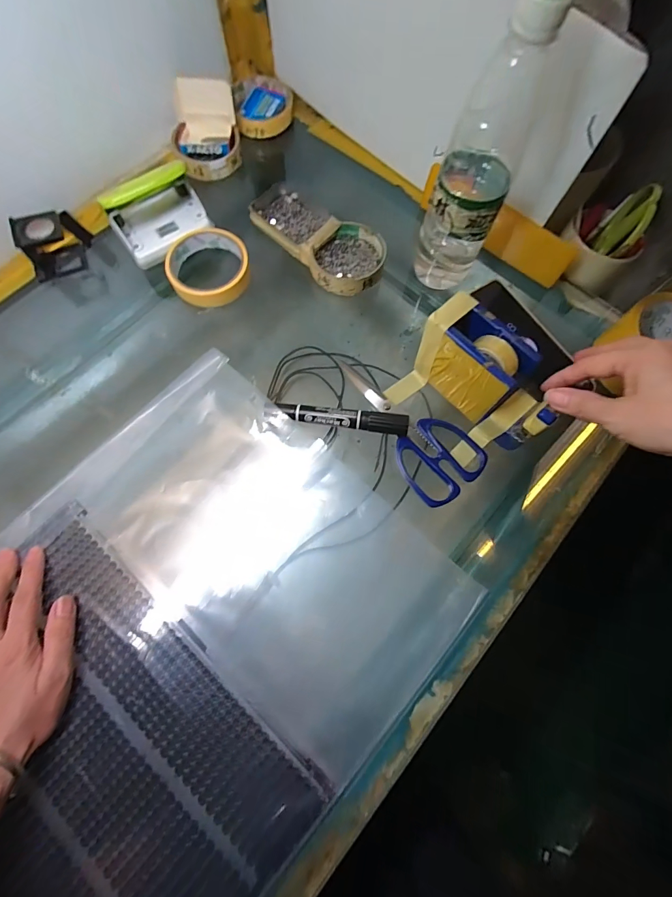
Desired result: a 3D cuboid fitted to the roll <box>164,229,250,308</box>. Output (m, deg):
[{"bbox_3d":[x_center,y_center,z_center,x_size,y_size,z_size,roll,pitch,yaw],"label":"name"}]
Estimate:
[{"bbox_3d":[-0.139,-0.205,0.426,0.086,0.029,0.098,2,71,1],"label":"roll"}]

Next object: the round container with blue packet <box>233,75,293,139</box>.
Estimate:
[{"bbox_3d":[-0.095,-0.452,0.500,0.074,0.019,0.090,-10,71,-3],"label":"round container with blue packet"}]

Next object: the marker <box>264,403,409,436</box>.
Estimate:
[{"bbox_3d":[0.001,-0.030,0.370,0.138,0.013,0.019,6,71,2],"label":"marker"}]

